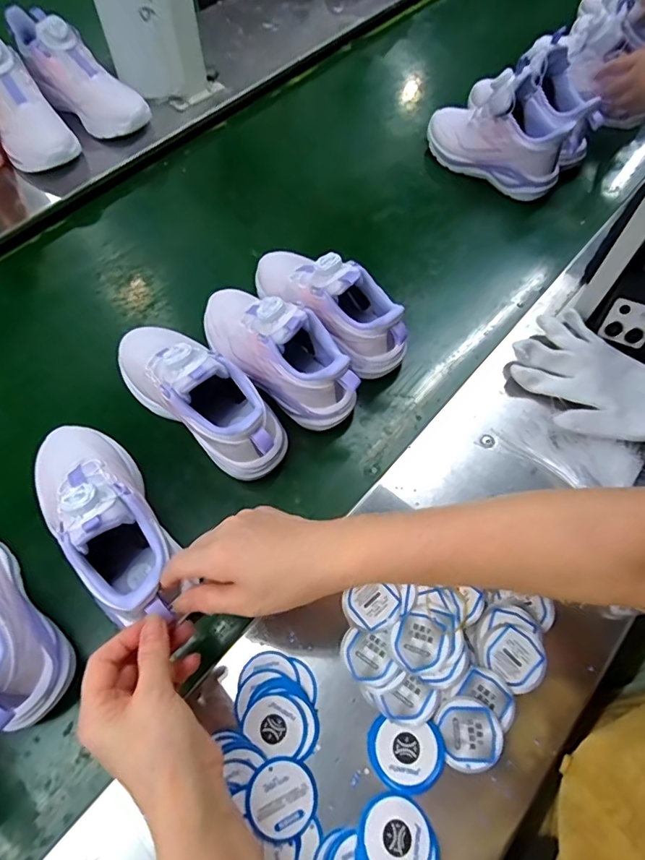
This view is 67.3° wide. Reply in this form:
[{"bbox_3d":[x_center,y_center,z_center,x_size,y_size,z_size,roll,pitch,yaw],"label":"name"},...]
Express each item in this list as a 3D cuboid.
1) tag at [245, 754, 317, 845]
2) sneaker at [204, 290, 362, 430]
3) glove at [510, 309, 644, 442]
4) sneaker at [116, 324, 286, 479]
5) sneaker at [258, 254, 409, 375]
[{"bbox_3d":[-0.029,0.264,0.347,0.048,0.006,0.048,1,63,-1],"label":"tag"},{"bbox_3d":[-0.052,-0.089,0.511,0.203,0.107,0.069,39,68,18],"label":"sneaker"},{"bbox_3d":[0.293,-0.036,0.489,0.132,0.034,0.207,-40,67,-19],"label":"glove"},{"bbox_3d":[-0.124,-0.042,0.481,0.212,0.112,0.077,40,68,18],"label":"sneaker"},{"bbox_3d":[0.002,-0.148,0.541,0.216,0.105,0.073,37,68,17],"label":"sneaker"}]

